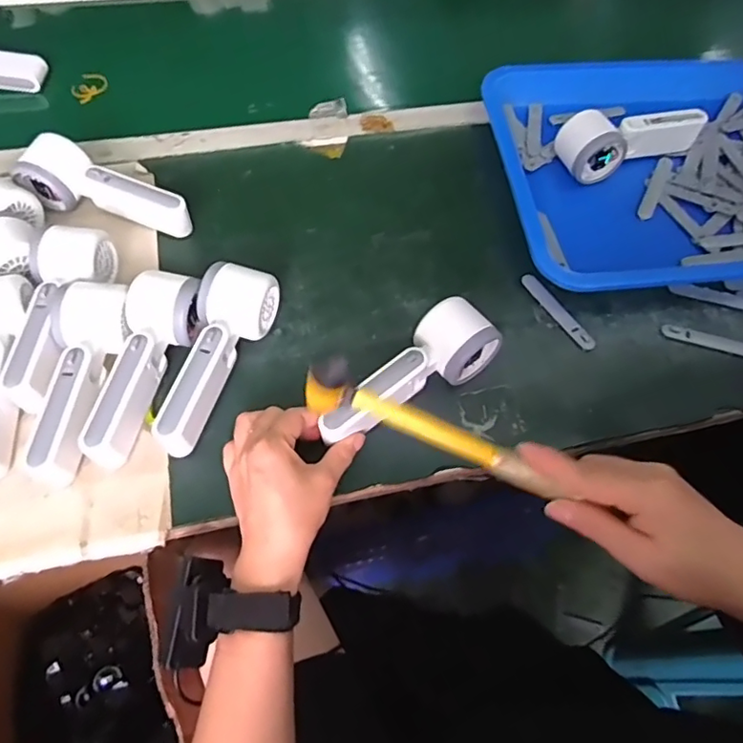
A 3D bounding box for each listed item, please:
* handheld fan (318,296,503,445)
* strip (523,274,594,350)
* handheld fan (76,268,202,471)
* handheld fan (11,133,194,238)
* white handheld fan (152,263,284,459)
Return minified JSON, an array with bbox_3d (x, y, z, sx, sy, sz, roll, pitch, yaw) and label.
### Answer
[{"bbox_3d":[0.028,0.001,0.456,0.163,0.047,0.055,-33,67,-19],"label":"handheld fan"},{"bbox_3d":[0.174,-0.057,0.524,0.012,0.005,0.094,-29,66,-17],"label":"strip"},{"bbox_3d":[-0.177,-0.003,0.452,0.055,0.052,0.162,4,61,0],"label":"handheld fan"},{"bbox_3d":[-0.257,-0.170,0.545,0.160,0.059,0.060,22,62,10],"label":"handheld fan"},{"bbox_3d":[-0.127,-0.011,0.459,0.056,0.056,0.158,12,61,5],"label":"white handheld fan"}]

